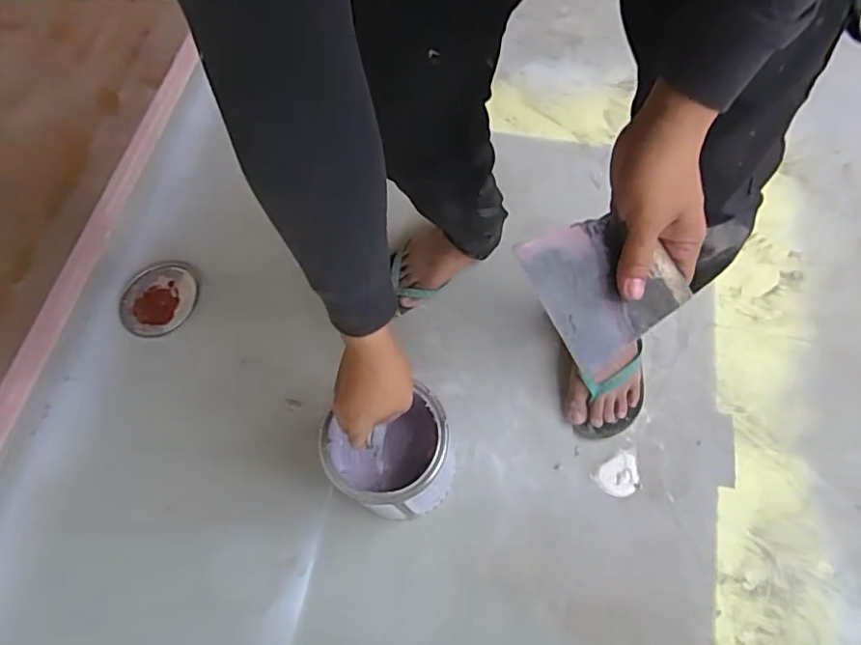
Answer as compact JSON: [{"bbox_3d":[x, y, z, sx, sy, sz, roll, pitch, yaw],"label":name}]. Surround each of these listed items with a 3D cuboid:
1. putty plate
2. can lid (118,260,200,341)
[{"bbox_3d":[0.131,-0.031,0.424,0.096,0.006,0.109,-32,83,4],"label":"putty plate"},{"bbox_3d":[-0.511,-0.042,1.046,0.147,0.018,0.154,15,72,14],"label":"can lid"}]

